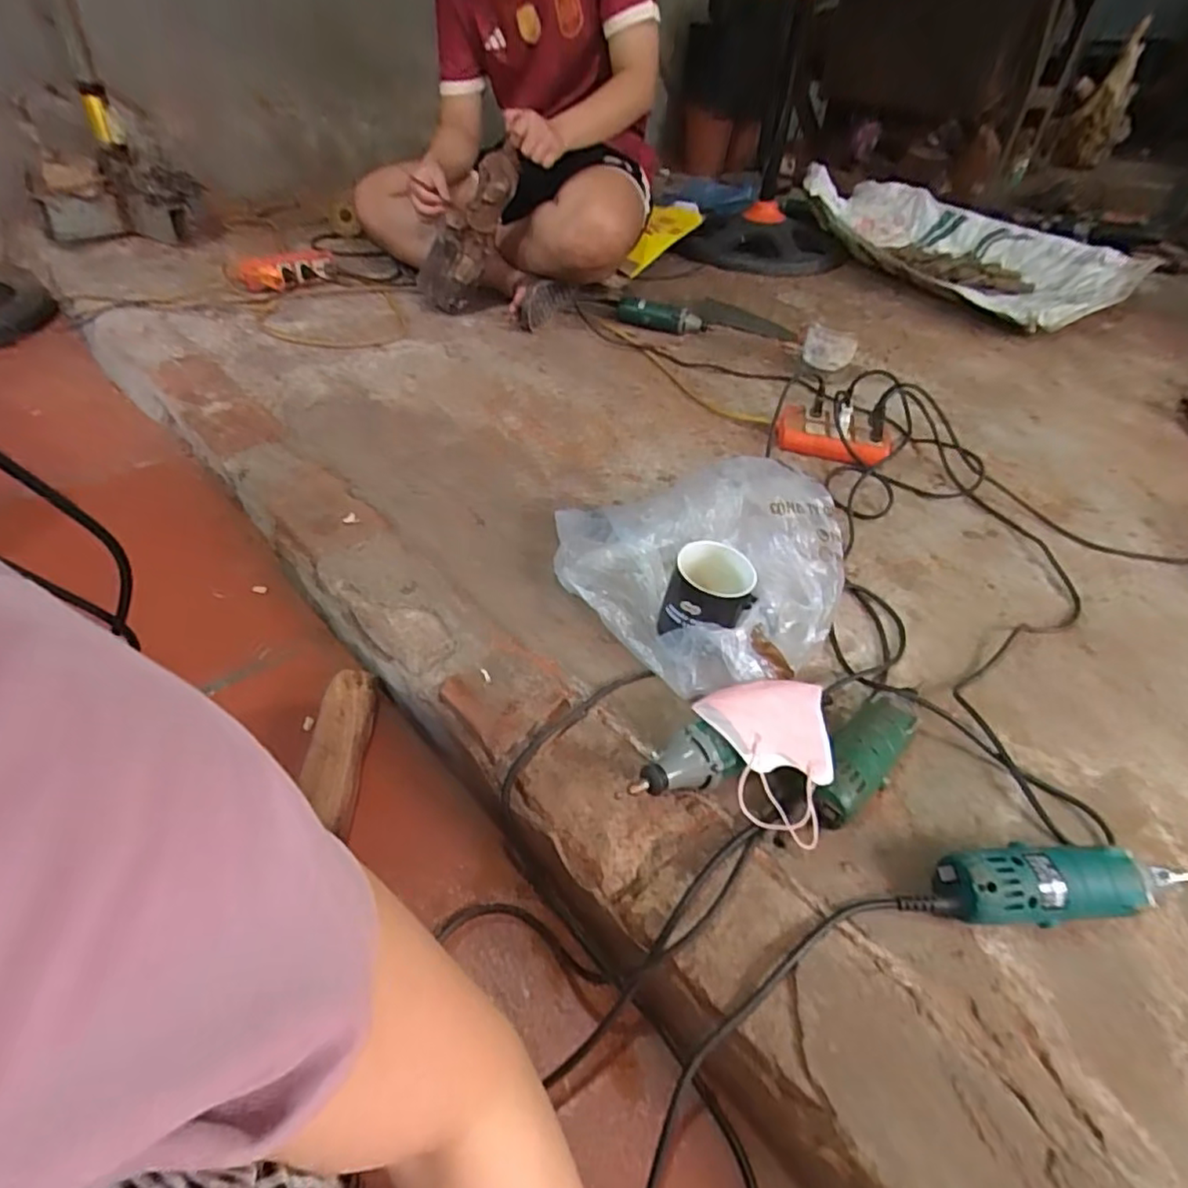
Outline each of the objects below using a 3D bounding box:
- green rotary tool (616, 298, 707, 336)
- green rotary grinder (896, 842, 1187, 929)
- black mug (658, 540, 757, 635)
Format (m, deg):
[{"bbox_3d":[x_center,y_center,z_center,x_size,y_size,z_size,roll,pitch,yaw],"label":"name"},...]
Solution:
[{"bbox_3d":[0.148,-0.608,1.354,0.202,0.052,0.060,7,44,5],"label":"green rotary tool"},{"bbox_3d":[0.354,0.230,0.485,0.245,0.069,0.052,-2,44,-4],"label":"green rotary grinder"},{"bbox_3d":[0.119,0.005,0.639,0.082,0.081,0.084,1,44,-1],"label":"black mug"}]

